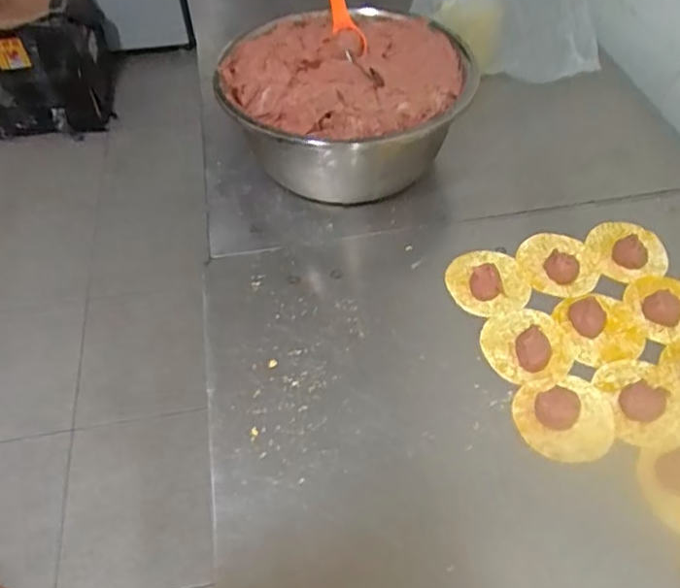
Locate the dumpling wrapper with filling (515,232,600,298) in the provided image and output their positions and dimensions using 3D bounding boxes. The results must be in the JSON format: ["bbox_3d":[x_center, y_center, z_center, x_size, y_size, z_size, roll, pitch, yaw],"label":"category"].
[{"bbox_3d":[0.228,-0.035,0.620,0.077,0.018,0.077,-13,53,-9],"label":"dumpling wrapper with filling"}]

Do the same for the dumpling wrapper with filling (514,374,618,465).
[{"bbox_3d":[0.195,0.103,0.509,0.083,0.021,0.072,-10,52,-7],"label":"dumpling wrapper with filling"}]

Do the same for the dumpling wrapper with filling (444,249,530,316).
[{"bbox_3d":[0.151,-0.016,0.609,0.080,0.021,0.078,-12,53,-8],"label":"dumpling wrapper with filling"}]

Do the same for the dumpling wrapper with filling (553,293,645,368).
[{"bbox_3d":[0.251,0.029,0.569,0.072,0.023,0.074,-10,52,-7],"label":"dumpling wrapper with filling"}]

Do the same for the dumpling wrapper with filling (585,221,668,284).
[{"bbox_3d":[0.305,-0.047,0.632,0.076,0.012,0.075,-6,52,-4],"label":"dumpling wrapper with filling"}]

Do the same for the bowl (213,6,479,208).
[{"bbox_3d":[0.006,-0.217,0.702,0.275,0.143,0.253,8,52,7],"label":"bowl"}]

